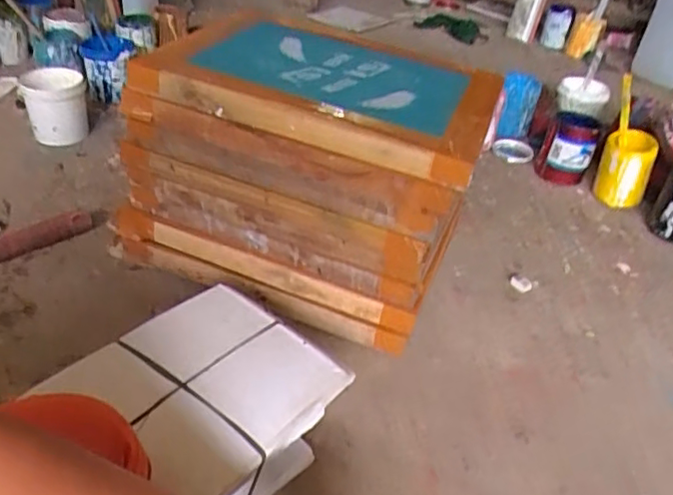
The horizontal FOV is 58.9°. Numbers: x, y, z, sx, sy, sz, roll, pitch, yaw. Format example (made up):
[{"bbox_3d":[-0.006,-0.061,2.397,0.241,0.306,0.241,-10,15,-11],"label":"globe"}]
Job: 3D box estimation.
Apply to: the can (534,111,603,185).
[{"bbox_3d":[0.468,-0.200,1.217,0.094,0.137,0.081,7,38,4],"label":"can"}]

